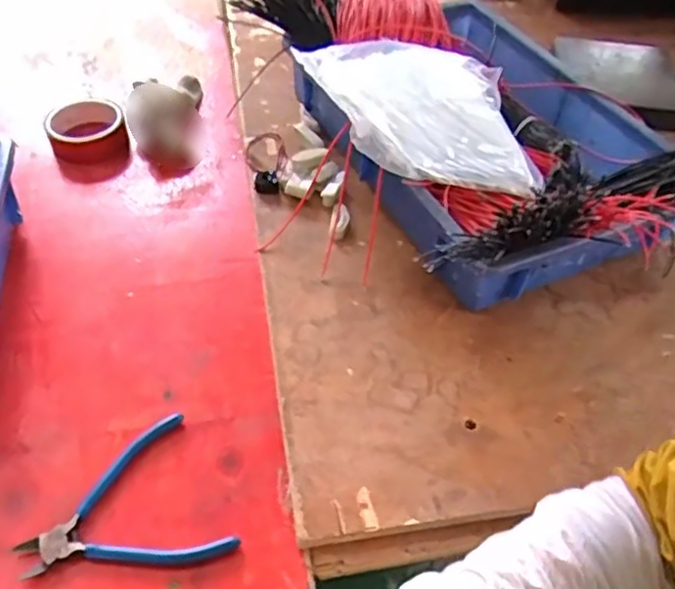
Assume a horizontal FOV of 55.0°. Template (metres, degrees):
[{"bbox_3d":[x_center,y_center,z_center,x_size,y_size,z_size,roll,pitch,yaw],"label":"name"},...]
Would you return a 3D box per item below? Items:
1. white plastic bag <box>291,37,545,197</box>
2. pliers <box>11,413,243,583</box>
[{"bbox_3d":[0.090,-0.191,0.680,0.225,0.069,0.204,-7,50,-9],"label":"white plastic bag"},{"bbox_3d":[-0.161,0.163,0.478,0.136,0.012,0.121,-22,53,-19],"label":"pliers"}]

